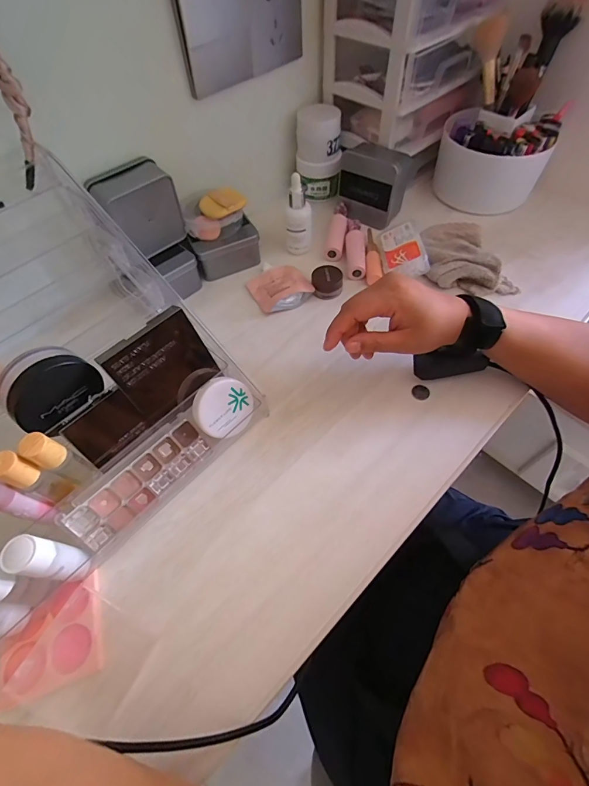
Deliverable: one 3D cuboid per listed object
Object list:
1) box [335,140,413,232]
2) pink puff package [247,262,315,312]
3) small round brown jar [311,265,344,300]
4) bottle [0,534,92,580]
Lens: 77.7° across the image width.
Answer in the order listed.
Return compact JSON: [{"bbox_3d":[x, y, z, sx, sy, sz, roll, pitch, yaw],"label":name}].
[{"bbox_3d":[0.114,-0.298,0.521,0.096,0.090,0.059,27,63,17],"label":"box"},{"bbox_3d":[-0.022,-0.141,0.472,0.068,0.020,0.077,-26,61,-14],"label":"pink puff package"},{"bbox_3d":[0.042,-0.143,0.470,0.039,0.023,0.037,-1,59,1],"label":"small round brown jar"},{"bbox_3d":[-0.181,0.125,0.274,0.024,0.074,0.023,12,60,8],"label":"bottle"}]

